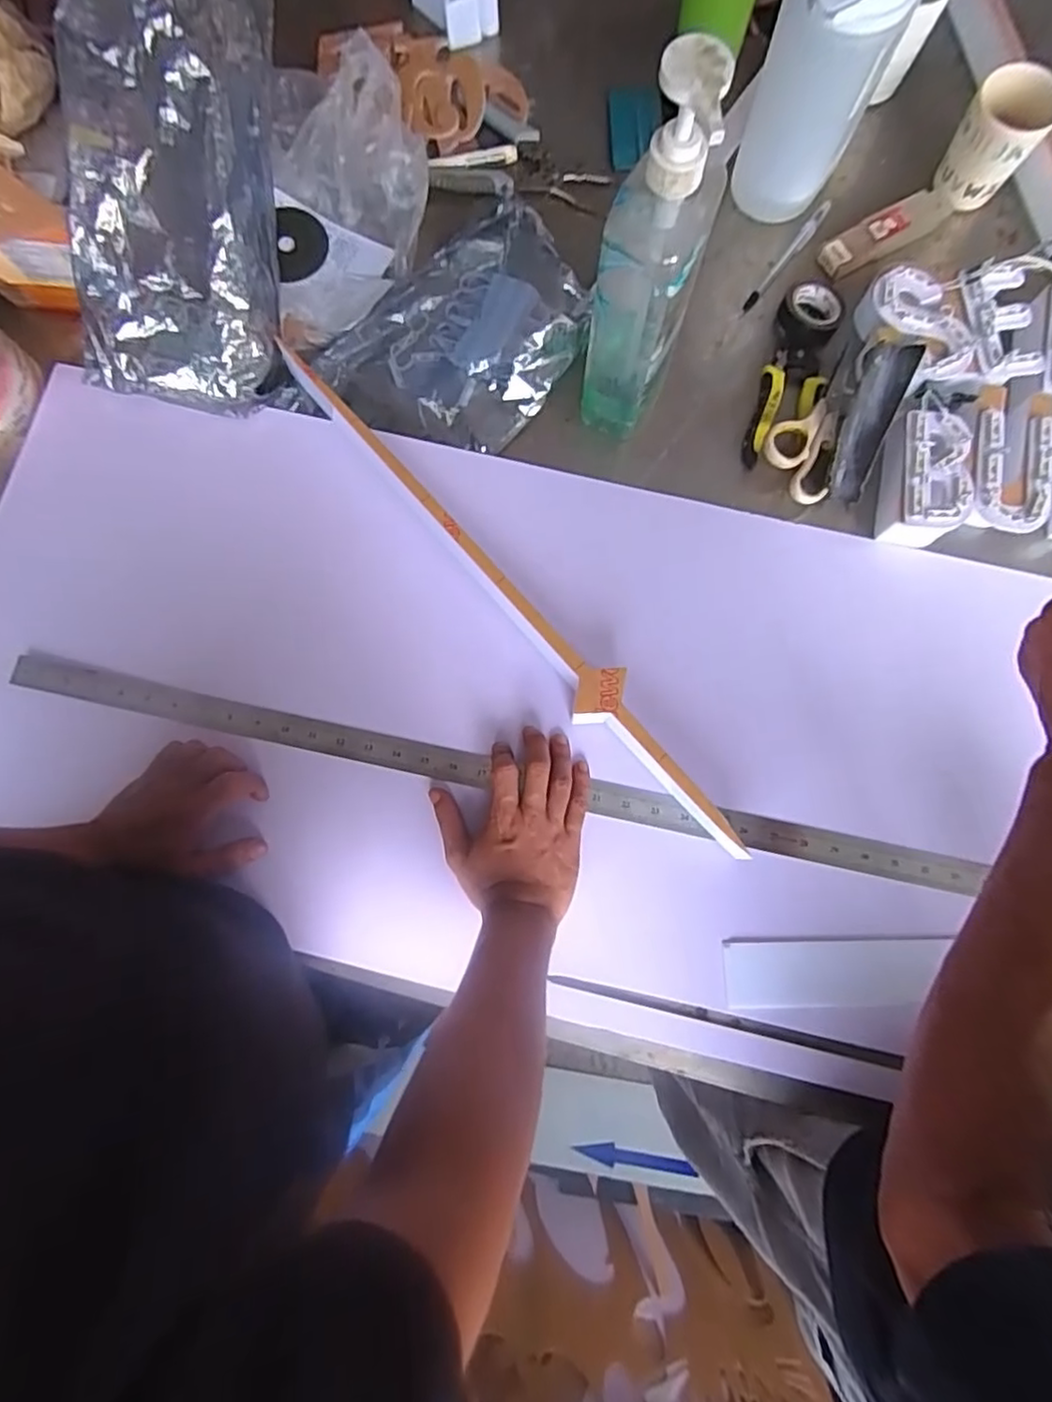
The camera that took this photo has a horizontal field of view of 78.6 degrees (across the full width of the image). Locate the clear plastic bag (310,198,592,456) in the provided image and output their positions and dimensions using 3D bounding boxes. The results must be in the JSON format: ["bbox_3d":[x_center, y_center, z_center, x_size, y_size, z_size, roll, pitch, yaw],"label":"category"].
[{"bbox_3d":[-0.062,-0.332,0.601,0.235,0.053,0.181,-33,81,-6],"label":"clear plastic bag"}]

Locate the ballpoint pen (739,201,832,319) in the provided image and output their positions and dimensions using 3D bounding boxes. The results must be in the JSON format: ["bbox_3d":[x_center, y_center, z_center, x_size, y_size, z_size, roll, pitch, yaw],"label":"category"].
[{"bbox_3d":[0.258,-0.441,0.638,0.011,0.017,0.148,37,80,6],"label":"ballpoint pen"}]

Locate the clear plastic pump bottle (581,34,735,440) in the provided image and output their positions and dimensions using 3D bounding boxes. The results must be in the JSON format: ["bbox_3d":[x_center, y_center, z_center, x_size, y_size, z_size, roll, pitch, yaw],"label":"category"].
[{"bbox_3d":[0.087,-0.301,0.477,0.067,0.281,0.065,20,80,4],"label":"clear plastic pump bottle"}]

